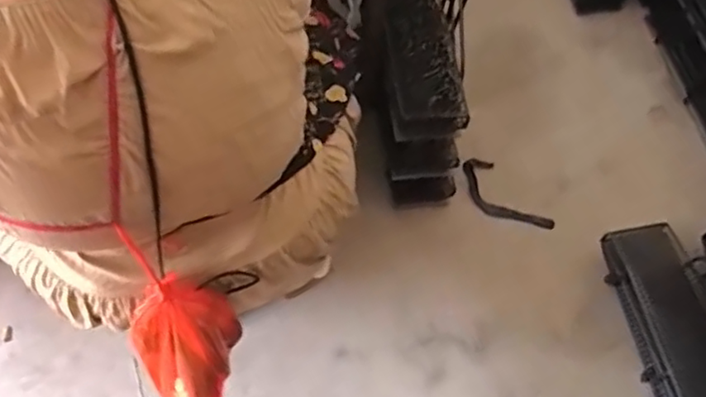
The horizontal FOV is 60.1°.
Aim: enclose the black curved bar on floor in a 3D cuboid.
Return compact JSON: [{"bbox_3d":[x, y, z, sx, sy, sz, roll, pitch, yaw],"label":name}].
[{"bbox_3d":[0.375,0.004,1.540,0.107,0.020,0.261,-35,70,-16],"label":"black curved bar on floor"}]

